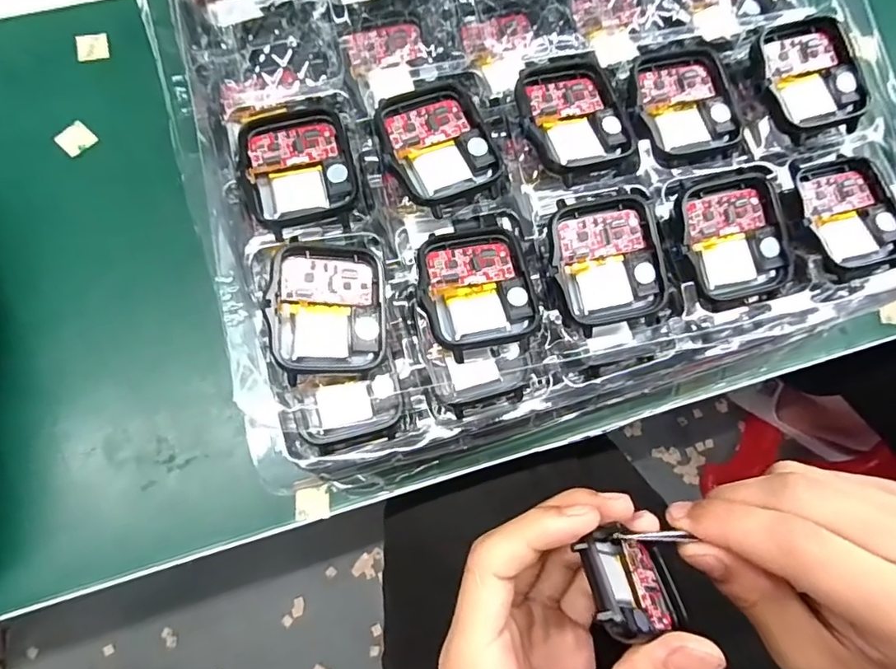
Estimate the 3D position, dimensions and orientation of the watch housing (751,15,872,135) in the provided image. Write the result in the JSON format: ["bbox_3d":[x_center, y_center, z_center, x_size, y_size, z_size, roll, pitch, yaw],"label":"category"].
[{"bbox_3d":[0.137,-0.100,0.200,0.038,0.008,0.042,-20,79,-7],"label":"watch housing"}]

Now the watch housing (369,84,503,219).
[{"bbox_3d":[-0.004,-0.067,0.188,0.038,0.013,0.046,-25,80,-8],"label":"watch housing"}]

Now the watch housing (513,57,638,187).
[{"bbox_3d":[0.046,-0.080,0.192,0.038,0.011,0.047,-17,79,-7],"label":"watch housing"}]

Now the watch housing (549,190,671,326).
[{"bbox_3d":[0.056,-0.027,0.181,0.036,0.007,0.042,-14,78,-6],"label":"watch housing"}]

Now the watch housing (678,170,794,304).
[{"bbox_3d":[0.104,-0.035,0.190,0.038,0.013,0.042,-15,79,-7],"label":"watch housing"}]

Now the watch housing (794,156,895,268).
[{"bbox_3d":[0.151,-0.046,0.198,0.035,0.007,0.042,-16,79,-7],"label":"watch housing"}]

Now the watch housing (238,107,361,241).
[{"bbox_3d":[-0.052,-0.057,0.184,0.037,0.009,0.045,-13,78,-6],"label":"watch housing"}]

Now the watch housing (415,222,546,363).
[{"bbox_3d":[0.010,-0.017,0.180,0.038,0.006,0.045,-12,77,-5],"label":"watch housing"}]

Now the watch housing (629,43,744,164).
[{"bbox_3d":[0.089,-0.088,0.201,0.039,0.008,0.043,-17,79,-7],"label":"watch housing"}]

